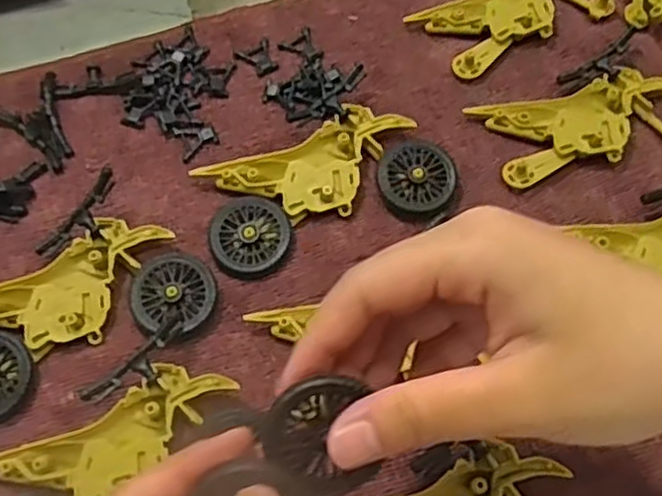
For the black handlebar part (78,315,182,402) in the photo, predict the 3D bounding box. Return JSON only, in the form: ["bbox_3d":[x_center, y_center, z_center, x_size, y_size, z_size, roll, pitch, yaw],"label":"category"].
[{"bbox_3d":[-0.077,0.051,0.293,0.048,0.014,0.016,-41,72,-16],"label":"black handlebar part"}]

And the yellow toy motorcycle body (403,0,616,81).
[{"bbox_3d":[0.099,-0.128,0.382,0.098,0.012,0.048,-26,68,-11],"label":"yellow toy motorcycle body"}]

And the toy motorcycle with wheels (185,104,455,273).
[{"bbox_3d":[-0.003,-0.030,0.335,0.114,0.010,0.058,-19,67,-8],"label":"toy motorcycle with wheels"}]

